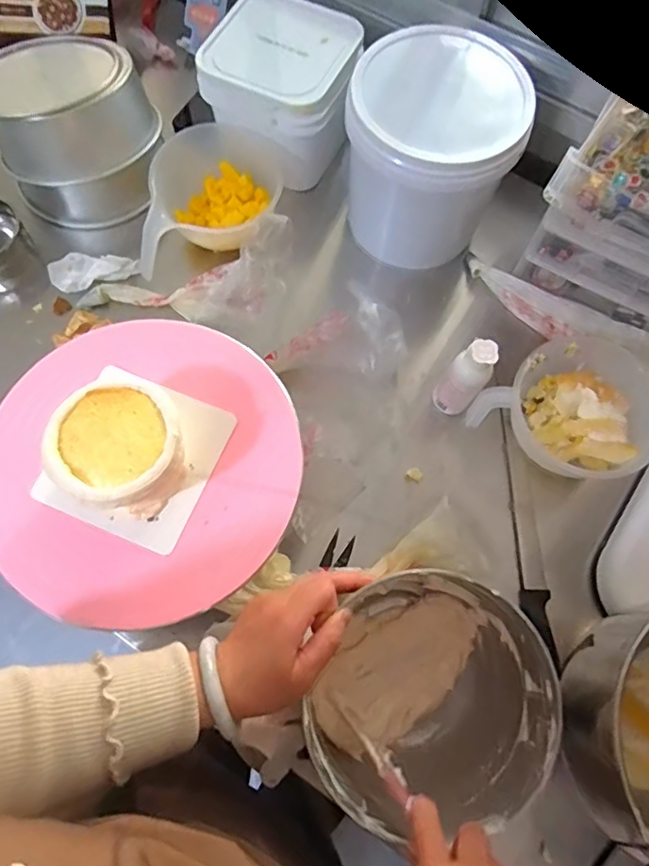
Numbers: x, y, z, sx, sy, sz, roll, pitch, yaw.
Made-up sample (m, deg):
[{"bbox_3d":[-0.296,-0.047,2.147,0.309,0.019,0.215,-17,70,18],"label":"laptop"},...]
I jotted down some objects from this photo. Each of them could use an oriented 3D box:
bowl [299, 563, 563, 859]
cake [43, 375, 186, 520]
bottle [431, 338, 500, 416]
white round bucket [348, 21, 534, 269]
[{"bbox_3d":[0.093,0.237,0.509,0.174,0.146,0.194,22,71,6],"label":"bowl"},{"bbox_3d":[-0.169,0.015,0.479,0.101,0.070,0.102,0,70,-1],"label":"cake"},{"bbox_3d":[0.154,-0.060,0.619,0.043,0.114,0.040,0,70,-1],"label":"bottle"},{"bbox_3d":[0.121,-0.327,0.680,0.188,0.189,0.173,1,70,-1],"label":"white round bucket"}]

